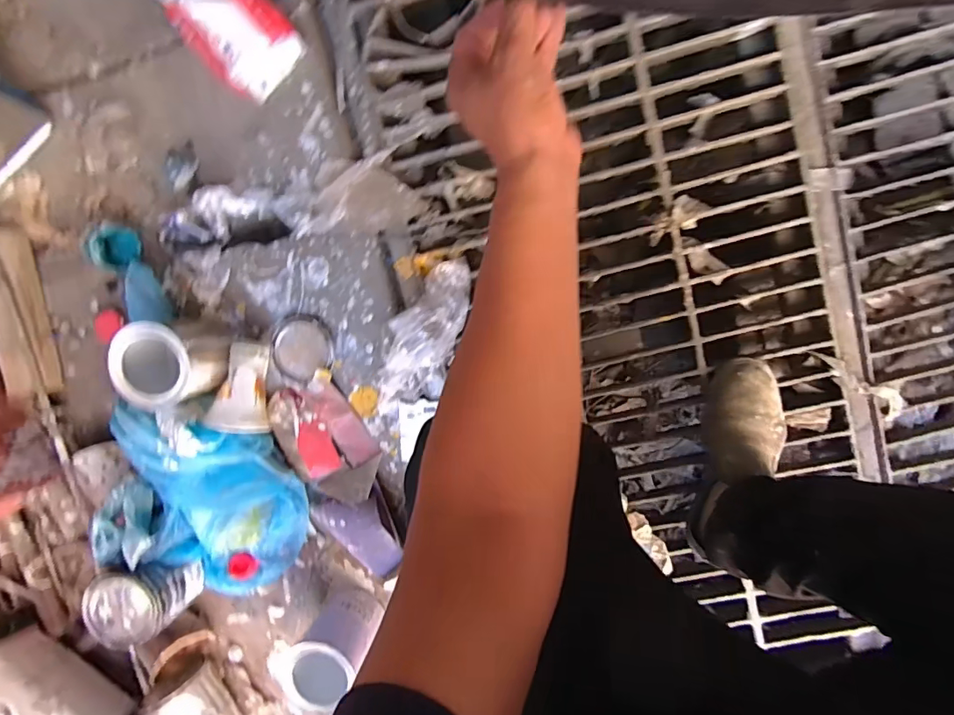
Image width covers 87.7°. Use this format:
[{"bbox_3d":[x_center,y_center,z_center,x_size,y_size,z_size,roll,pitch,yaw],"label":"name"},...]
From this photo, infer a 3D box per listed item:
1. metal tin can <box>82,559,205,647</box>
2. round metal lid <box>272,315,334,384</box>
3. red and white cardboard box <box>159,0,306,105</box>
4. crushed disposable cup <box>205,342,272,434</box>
[{"bbox_3d":[-0.475,0.336,0.720,0.105,0.108,0.101,0,97,4],"label":"metal tin can"},{"bbox_3d":[-0.258,-0.012,0.741,0.090,0.010,0.097,-2,97,4],"label":"round metal lid"},{"bbox_3d":[-0.330,-0.441,0.651,0.116,0.070,0.184,-43,93,7],"label":"red and white cardboard box"},{"bbox_3d":[-0.341,0.045,0.718,0.065,0.076,0.127,-2,97,4],"label":"crushed disposable cup"}]

